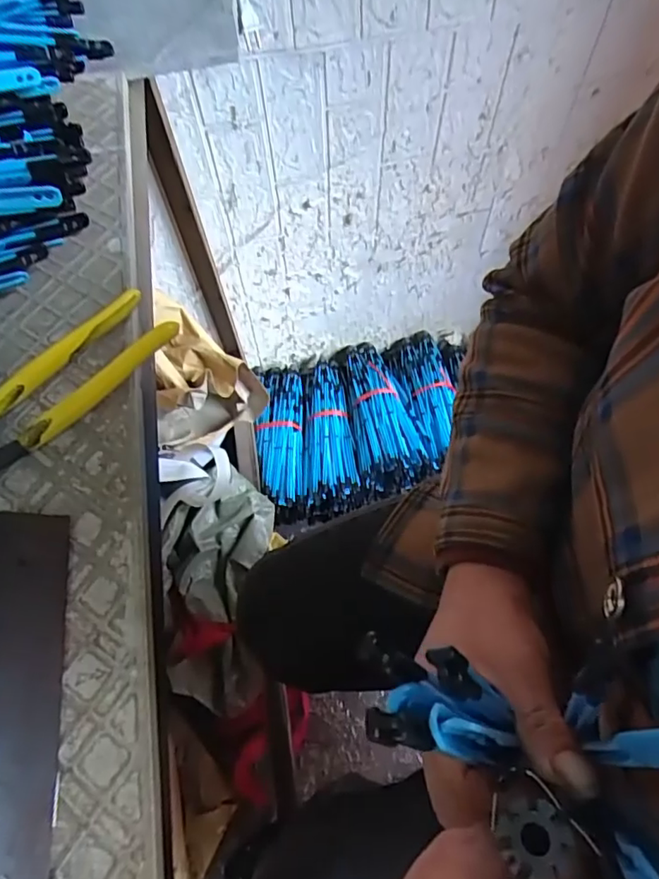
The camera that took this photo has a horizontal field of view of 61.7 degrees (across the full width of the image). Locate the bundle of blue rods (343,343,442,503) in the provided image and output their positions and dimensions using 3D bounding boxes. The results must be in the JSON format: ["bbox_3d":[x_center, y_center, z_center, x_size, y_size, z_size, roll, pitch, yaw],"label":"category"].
[{"bbox_3d":[0.098,-0.057,1.087,0.144,0.083,0.325,-10,63,-2],"label":"bundle of blue rods"}]

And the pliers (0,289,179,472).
[{"bbox_3d":[-0.161,-0.024,0.310,0.046,0.018,0.163,40,71,20],"label":"pliers"}]

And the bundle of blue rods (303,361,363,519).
[{"bbox_3d":[-0.006,-0.023,1.092,0.095,0.090,0.325,-7,63,-1],"label":"bundle of blue rods"}]

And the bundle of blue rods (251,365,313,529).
[{"bbox_3d":[-0.094,-0.011,1.099,0.098,0.080,0.338,-7,63,-1],"label":"bundle of blue rods"}]

